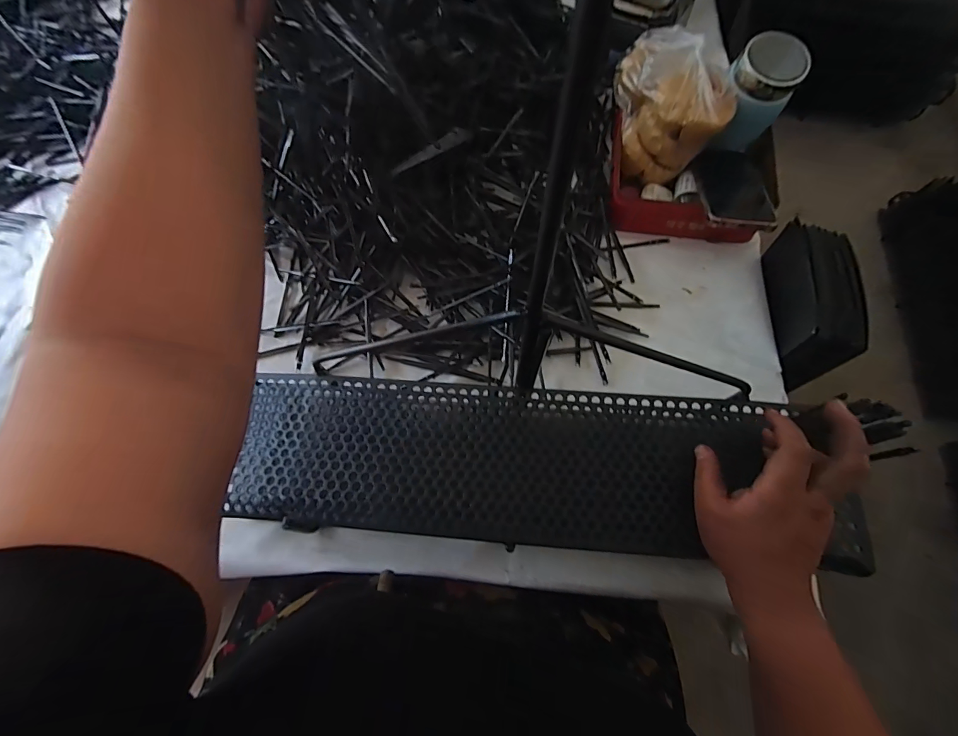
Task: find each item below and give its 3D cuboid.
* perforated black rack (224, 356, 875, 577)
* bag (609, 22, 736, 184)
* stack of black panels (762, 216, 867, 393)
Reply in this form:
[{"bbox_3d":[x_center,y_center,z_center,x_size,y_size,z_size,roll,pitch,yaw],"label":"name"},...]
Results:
[{"bbox_3d":[0.048,0.086,0.381,0.543,0.032,0.149,2,71,3],"label":"perforated black rack"},{"bbox_3d":[0.243,-0.354,0.532,0.103,0.113,0.177,-7,71,-1],"label":"bag"},{"bbox_3d":[0.379,-0.075,0.456,0.061,0.076,0.169,4,71,2],"label":"stack of black panels"}]

